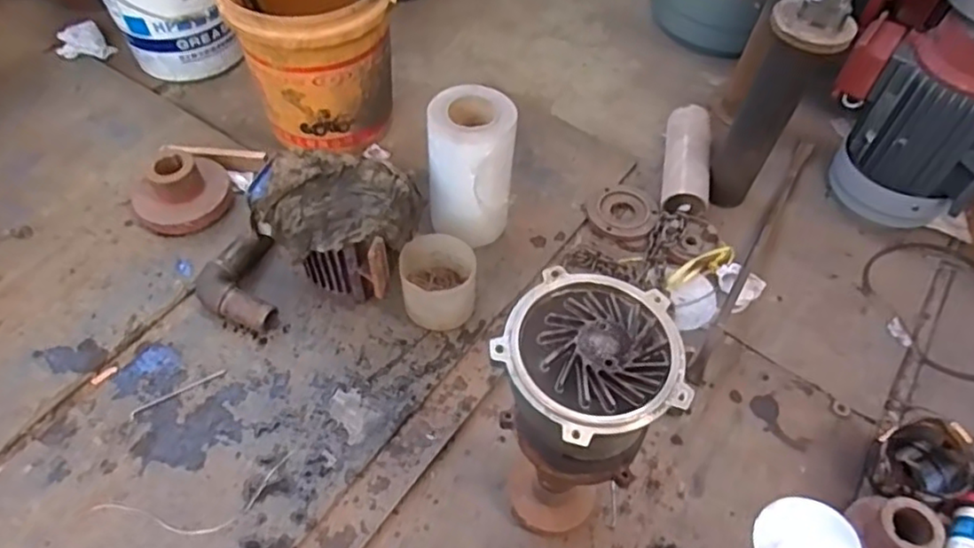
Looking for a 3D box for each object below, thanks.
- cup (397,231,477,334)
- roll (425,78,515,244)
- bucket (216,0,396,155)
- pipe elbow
[{"bbox_3d":[-0.080,0.014,1.053,0.121,0.078,0.145,-2,54,-5],"label":"cup"},{"bbox_3d":[-0.028,-0.177,1.085,0.134,0.236,0.143,2,54,-3],"label":"roll"},{"bbox_3d":[-0.325,-0.431,1.231,0.282,0.330,0.295,-11,55,-12],"label":"bucket"},{"bbox_3d":[-0.409,0.019,1.050,0.125,0.053,0.178,-11,55,-12],"label":"pipe elbow"}]

